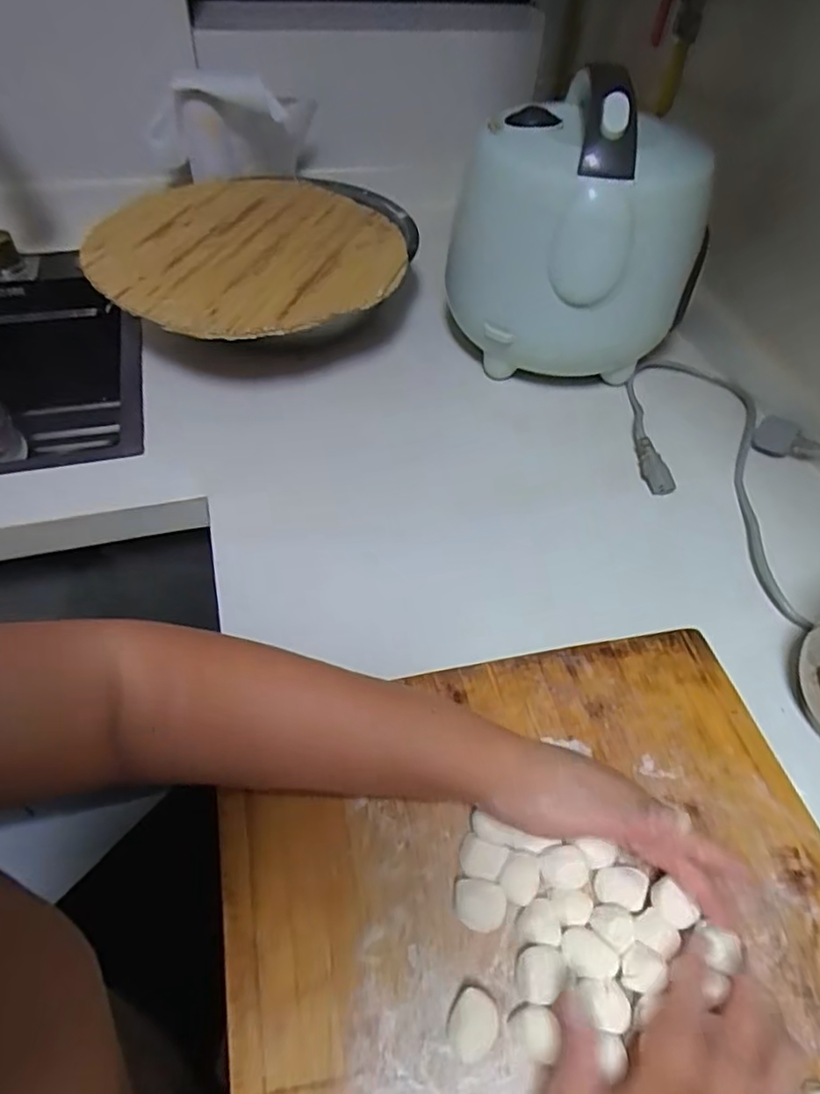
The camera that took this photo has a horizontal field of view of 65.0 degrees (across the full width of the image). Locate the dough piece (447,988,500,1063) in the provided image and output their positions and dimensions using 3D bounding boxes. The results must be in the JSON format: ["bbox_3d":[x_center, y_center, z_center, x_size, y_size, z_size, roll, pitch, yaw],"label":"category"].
[{"bbox_3d":[0.031,0.237,0.317,0.022,0.017,0.027,19,51,12],"label":"dough piece"}]

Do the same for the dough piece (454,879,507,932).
[{"bbox_3d":[0.038,0.197,0.353,0.028,0.017,0.022,9,50,4],"label":"dough piece"}]

